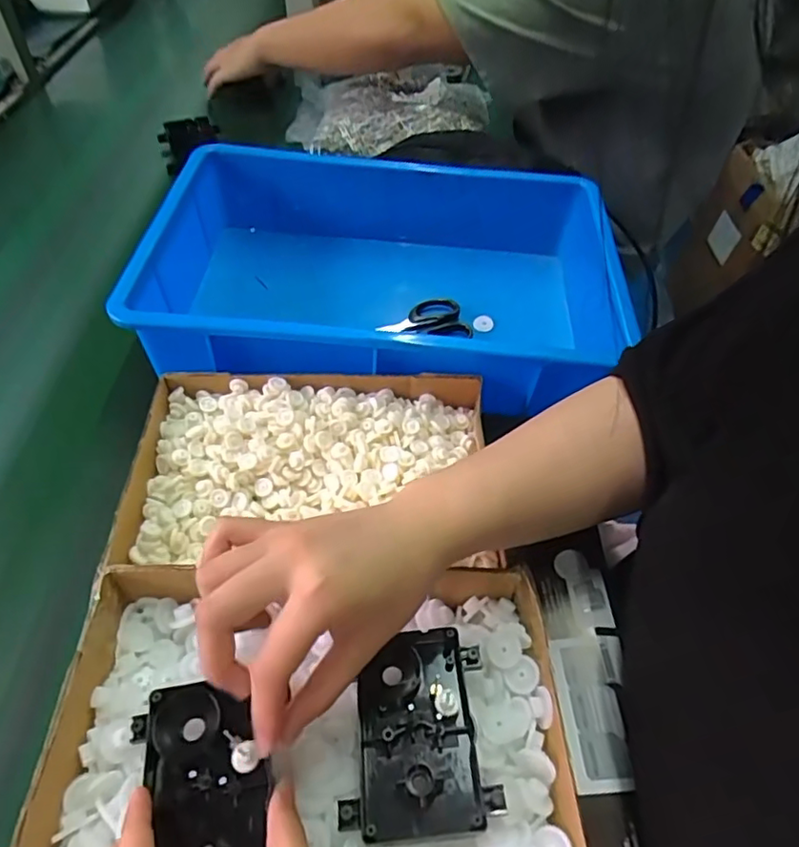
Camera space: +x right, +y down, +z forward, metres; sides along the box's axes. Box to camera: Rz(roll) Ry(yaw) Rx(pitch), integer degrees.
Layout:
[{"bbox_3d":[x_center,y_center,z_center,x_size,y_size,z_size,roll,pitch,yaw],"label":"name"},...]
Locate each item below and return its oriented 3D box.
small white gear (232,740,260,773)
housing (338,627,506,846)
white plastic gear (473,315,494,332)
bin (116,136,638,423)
[{"bbox_3d":[-0.078,0.167,0.294,0.012,0.006,0.013,-34,60,-26],"label":"small white gear"},{"bbox_3d":[0.010,0.161,0.316,0.076,0.015,0.102,-1,51,-4],"label":"housing"},{"bbox_3d":[0.087,-0.103,0.607,0.018,0.008,0.025,21,53,13],"label":"white plastic gear"},{"bbox_3d":[-0.006,-0.139,0.581,0.445,0.119,0.278,1,51,-2],"label":"bin"}]

